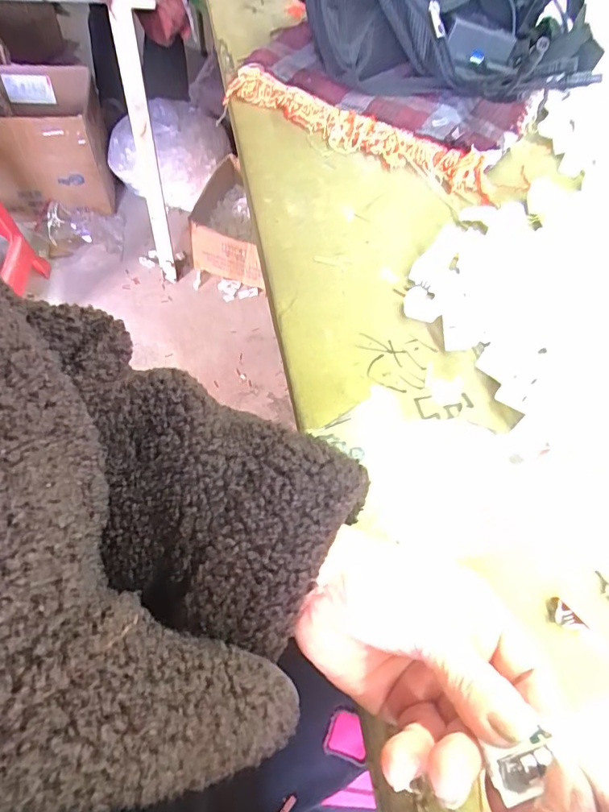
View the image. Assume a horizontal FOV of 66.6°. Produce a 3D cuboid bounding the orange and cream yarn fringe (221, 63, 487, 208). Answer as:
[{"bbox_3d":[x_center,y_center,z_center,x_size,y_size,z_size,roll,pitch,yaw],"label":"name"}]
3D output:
[{"bbox_3d":[0.052,-0.274,0.460,0.281,0.022,0.050,29,61,12],"label":"orange and cream yarn fringe"}]

